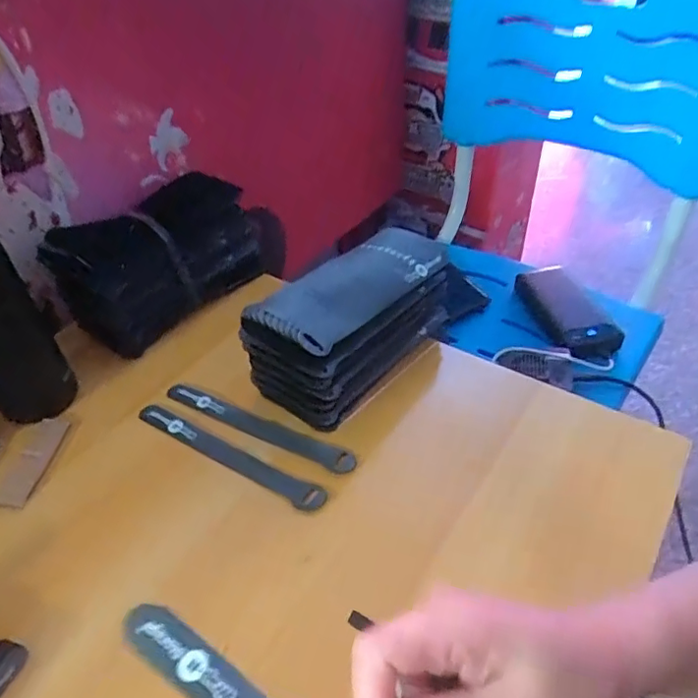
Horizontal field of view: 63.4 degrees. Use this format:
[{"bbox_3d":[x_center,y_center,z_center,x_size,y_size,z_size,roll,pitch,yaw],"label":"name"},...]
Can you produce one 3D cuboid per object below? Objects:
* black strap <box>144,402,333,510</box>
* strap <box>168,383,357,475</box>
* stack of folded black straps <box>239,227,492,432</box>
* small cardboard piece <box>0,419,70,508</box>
[{"bbox_3d":[-0.105,0.086,0.476,0.196,0.008,0.021,22,49,24],"label":"black strap"},{"bbox_3d":[-0.083,0.066,0.496,0.196,0.005,0.021,17,53,25],"label":"strap"},{"bbox_3d":[0.010,-0.032,0.515,0.090,0.103,0.215,27,51,28],"label":"stack of folded black straps"},{"bbox_3d":[-0.271,0.093,0.483,0.032,0.004,0.089,1,44,4],"label":"small cardboard piece"}]

